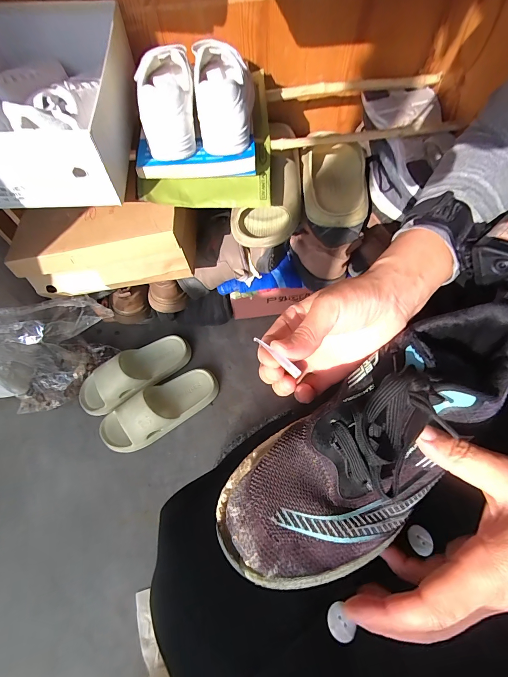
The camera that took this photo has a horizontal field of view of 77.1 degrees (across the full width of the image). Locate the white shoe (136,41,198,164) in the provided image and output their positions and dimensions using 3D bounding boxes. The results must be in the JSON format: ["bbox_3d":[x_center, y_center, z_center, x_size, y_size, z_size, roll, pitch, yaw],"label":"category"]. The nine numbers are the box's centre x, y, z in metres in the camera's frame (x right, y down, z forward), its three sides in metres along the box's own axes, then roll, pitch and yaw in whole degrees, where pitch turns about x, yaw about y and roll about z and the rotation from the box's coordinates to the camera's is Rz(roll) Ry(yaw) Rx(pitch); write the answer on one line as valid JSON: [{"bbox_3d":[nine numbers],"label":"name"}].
[{"bbox_3d":[-0.113,-0.306,0.405,0.067,0.070,0.125,-5,84,-1],"label":"white shoe"}]

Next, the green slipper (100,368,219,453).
[{"bbox_3d":[-0.197,0.143,0.673,0.254,0.077,0.097,-33,67,-14],"label":"green slipper"}]

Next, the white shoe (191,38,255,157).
[{"bbox_3d":[-0.039,-0.319,0.419,0.073,0.085,0.130,-7,80,-2],"label":"white shoe"}]

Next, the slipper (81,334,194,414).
[{"bbox_3d":[-0.261,0.071,0.700,0.248,0.060,0.088,-31,66,-13],"label":"slipper"}]

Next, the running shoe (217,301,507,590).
[{"bbox_3d":[0.089,0.069,0.229,0.244,0.089,0.088,-35,68,-14],"label":"running shoe"}]

